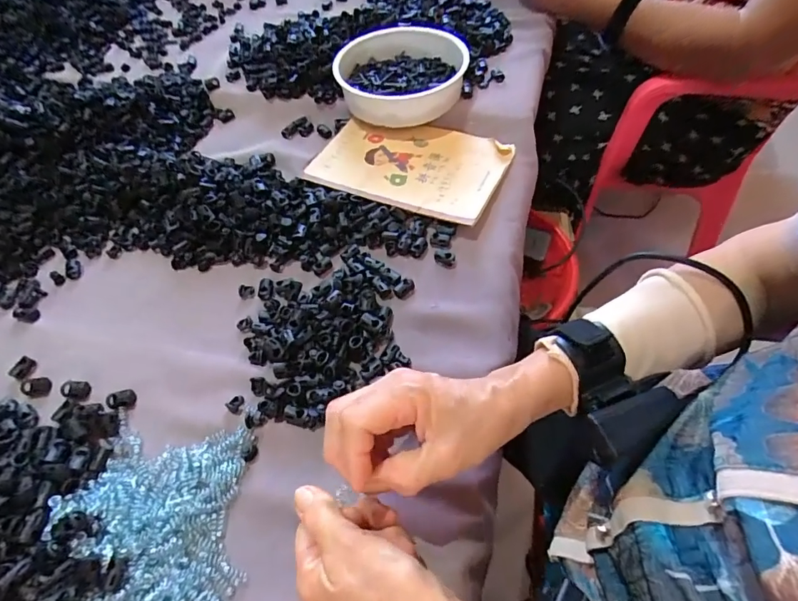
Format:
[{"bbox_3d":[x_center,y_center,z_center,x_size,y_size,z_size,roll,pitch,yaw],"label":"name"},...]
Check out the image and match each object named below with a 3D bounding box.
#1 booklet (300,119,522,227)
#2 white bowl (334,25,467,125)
[{"bbox_3d":[0.012,-0.161,0.516,0.208,0.006,0.142,20,60,16],"label":"booklet"},{"bbox_3d":[0.003,-0.289,0.573,0.155,0.051,0.172,-6,56,0],"label":"white bowl"}]

